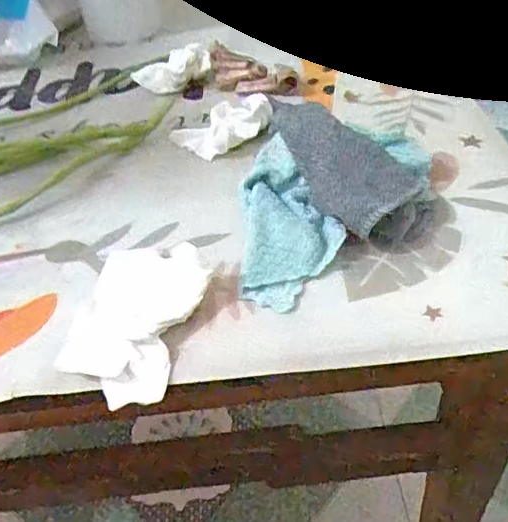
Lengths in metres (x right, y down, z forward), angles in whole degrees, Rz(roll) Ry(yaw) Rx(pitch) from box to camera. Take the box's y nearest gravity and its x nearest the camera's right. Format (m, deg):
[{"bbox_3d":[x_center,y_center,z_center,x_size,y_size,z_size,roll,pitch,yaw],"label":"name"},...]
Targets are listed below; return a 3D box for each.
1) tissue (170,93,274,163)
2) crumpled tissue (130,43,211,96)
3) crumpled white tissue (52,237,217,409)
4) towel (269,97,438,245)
[{"bbox_3d":[-0.023,-0.111,0.473,0.076,0.020,0.039,-29,49,-22],"label":"tissue"},{"bbox_3d":[-0.078,-0.186,0.557,0.048,0.023,0.070,30,55,32],"label":"crumpled tissue"},{"bbox_3d":[-0.073,0.030,0.338,0.077,0.024,0.106,11,47,17],"label":"crumpled white tissue"},{"bbox_3d":[0.062,-0.066,0.399,0.074,0.033,0.135,-34,68,-24],"label":"towel"}]

